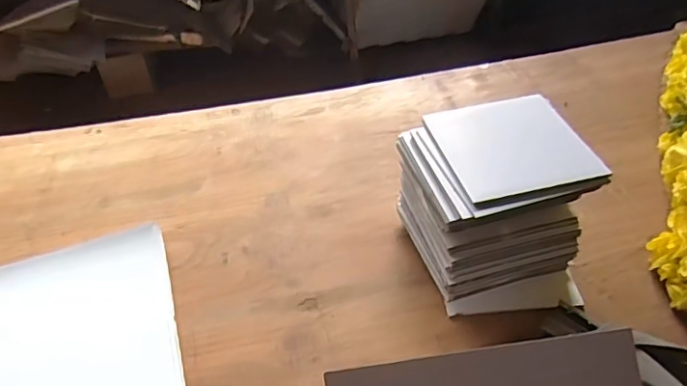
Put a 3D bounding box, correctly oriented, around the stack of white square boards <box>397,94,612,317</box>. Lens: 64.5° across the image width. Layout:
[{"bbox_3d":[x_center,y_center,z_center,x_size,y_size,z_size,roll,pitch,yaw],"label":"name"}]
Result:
[{"bbox_3d":[0.184,0.015,0.653,0.191,0.142,0.219,-13,48,-10],"label":"stack of white square boards"}]

